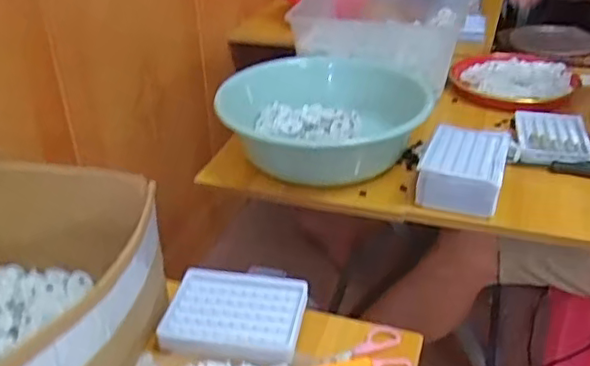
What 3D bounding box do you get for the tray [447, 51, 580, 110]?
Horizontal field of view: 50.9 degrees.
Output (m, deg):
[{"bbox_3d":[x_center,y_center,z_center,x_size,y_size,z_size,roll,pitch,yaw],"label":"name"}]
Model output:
[{"bbox_3d":[0.390,-0.184,1.099,0.214,0.025,0.237,9,33,16],"label":"tray"}]

